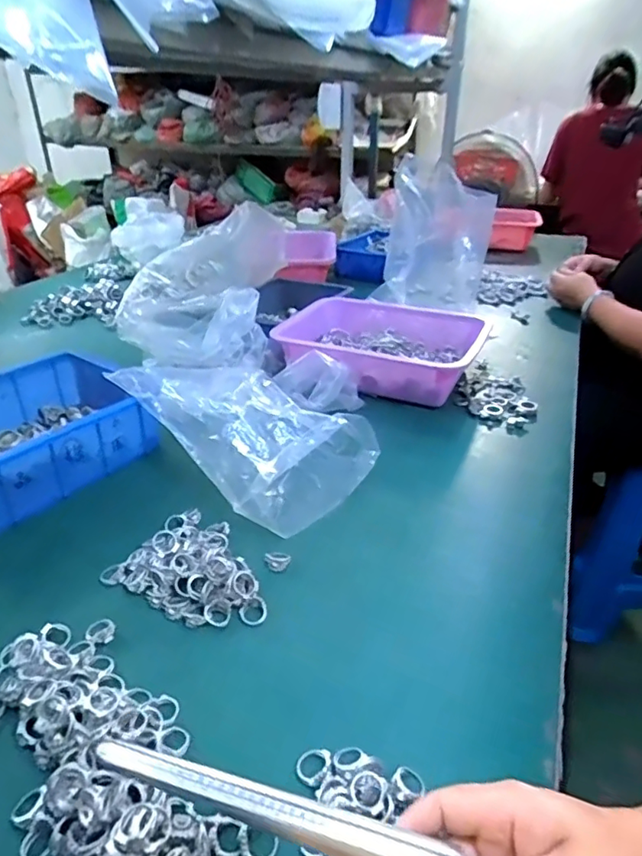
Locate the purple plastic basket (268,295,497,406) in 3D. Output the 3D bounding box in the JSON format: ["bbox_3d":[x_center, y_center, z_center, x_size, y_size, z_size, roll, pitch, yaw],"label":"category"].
[{"bbox_3d":[0.077,-0.115,0.855,0.314,0.090,0.217,15,34,25],"label":"purple plastic basket"}]

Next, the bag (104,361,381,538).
[{"bbox_3d":[-0.079,-0.001,0.645,0.257,0.128,0.185,25,39,38],"label":"bag"}]

